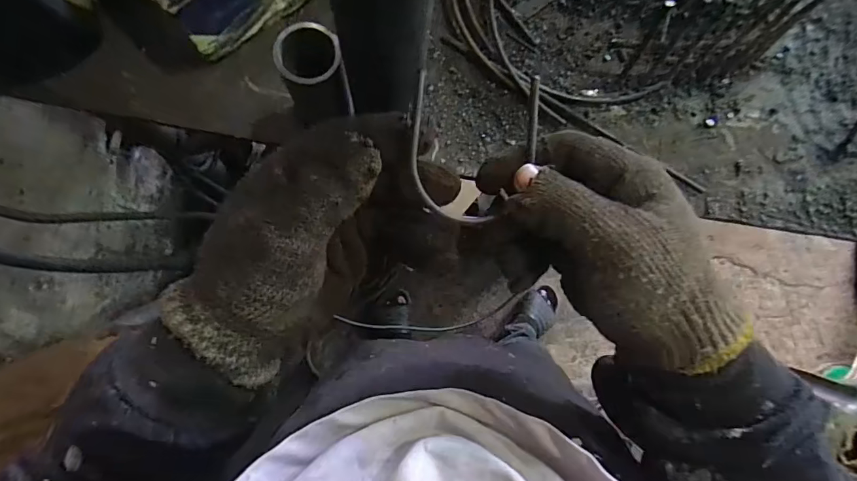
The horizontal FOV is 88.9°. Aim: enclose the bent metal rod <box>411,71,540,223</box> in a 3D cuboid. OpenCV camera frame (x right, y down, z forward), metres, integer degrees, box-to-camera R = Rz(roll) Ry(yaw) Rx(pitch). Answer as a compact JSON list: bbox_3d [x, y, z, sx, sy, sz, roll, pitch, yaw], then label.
[{"bbox_3d":[0.023,-0.043,0.208,0.059,0.004,0.069,-1,100,-8],"label":"bent metal rod"}]

